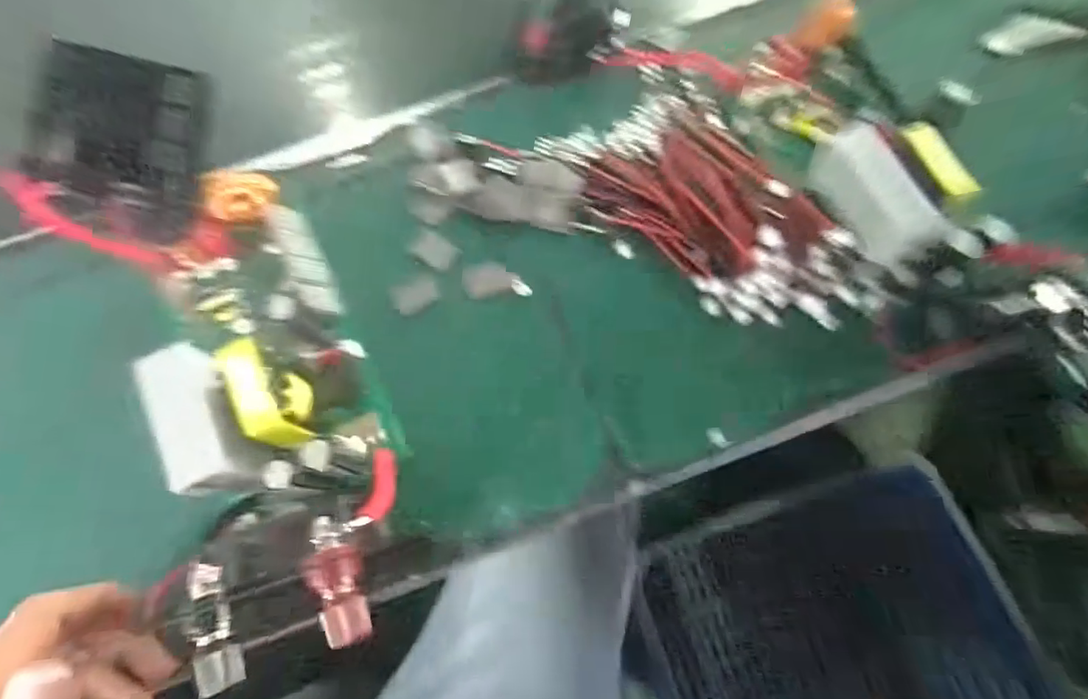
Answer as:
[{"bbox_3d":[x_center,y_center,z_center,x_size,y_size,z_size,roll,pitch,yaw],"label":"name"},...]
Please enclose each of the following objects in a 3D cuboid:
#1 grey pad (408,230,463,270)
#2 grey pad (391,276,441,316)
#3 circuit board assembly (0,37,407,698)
[{"bbox_3d":[-0.065,-0.060,0.334,0.027,0.004,0.018,30,74,8],"label":"grey pad"},{"bbox_3d":[-0.075,-0.032,0.326,0.027,0.004,0.018,-25,74,-9],"label":"grey pad"},{"bbox_3d":[-0.164,-0.012,0.284,0.100,0.083,0.328,-27,72,-8],"label":"circuit board assembly"}]

